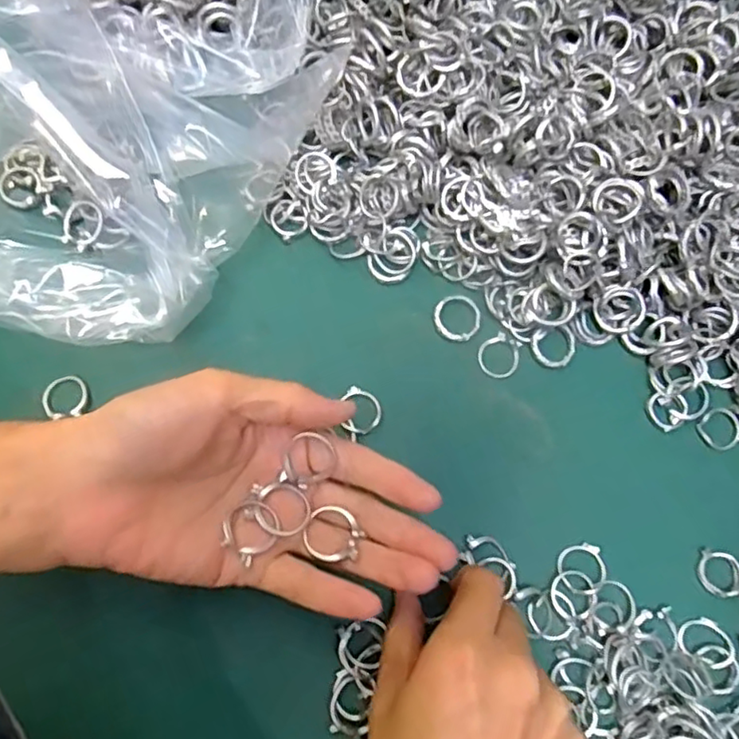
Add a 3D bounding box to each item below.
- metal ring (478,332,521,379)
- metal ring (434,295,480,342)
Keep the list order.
[{"bbox_3d":[0.067,-0.007,0.325,0.020,0.004,0.023,36,75,8],"label":"metal ring"},{"bbox_3d":[0.045,-0.027,0.329,0.023,0.004,0.025,1,73,-3],"label":"metal ring"}]

